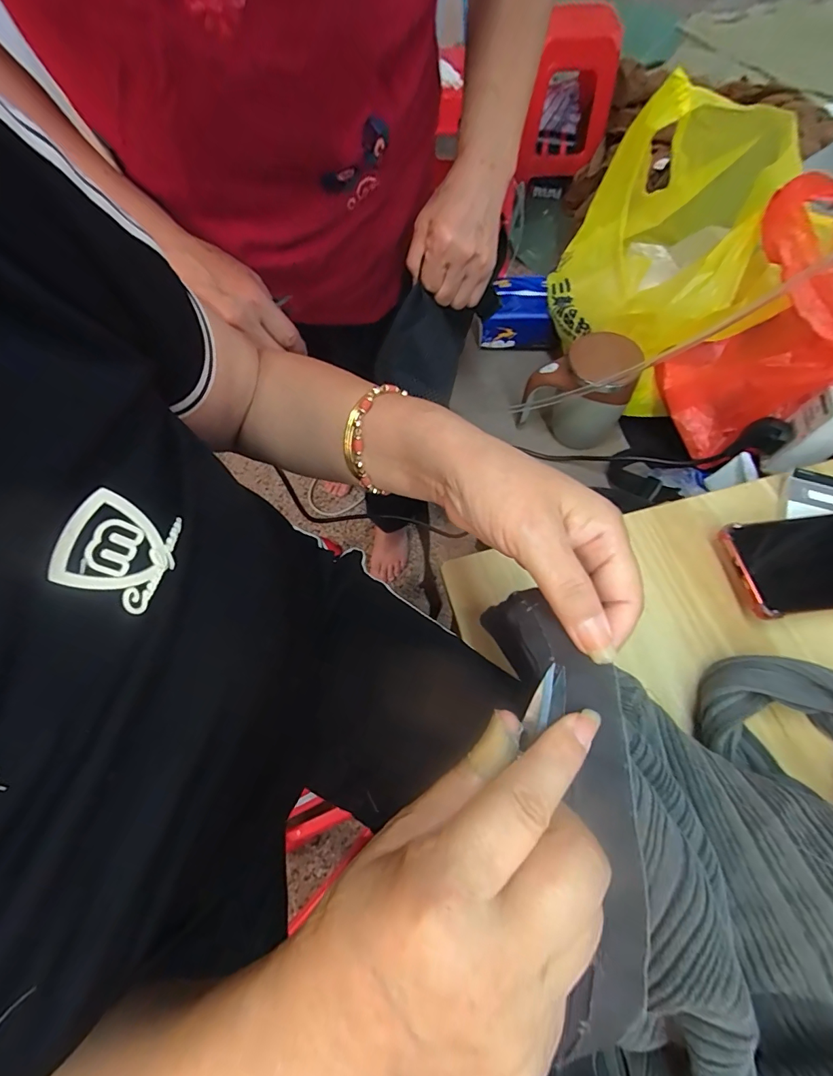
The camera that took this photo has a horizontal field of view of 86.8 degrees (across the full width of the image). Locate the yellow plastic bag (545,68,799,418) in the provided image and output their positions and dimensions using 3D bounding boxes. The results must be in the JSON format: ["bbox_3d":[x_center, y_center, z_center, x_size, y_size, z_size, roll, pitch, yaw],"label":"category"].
[{"bbox_3d":[0.316,-0.350,0.557,0.226,0.240,0.318,-4,65,1],"label":"yellow plastic bag"}]

